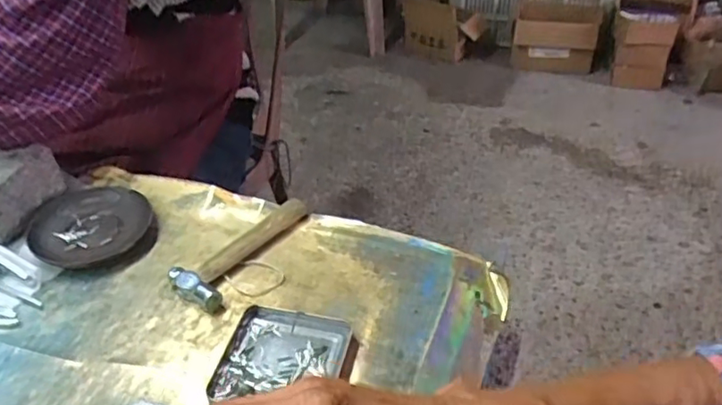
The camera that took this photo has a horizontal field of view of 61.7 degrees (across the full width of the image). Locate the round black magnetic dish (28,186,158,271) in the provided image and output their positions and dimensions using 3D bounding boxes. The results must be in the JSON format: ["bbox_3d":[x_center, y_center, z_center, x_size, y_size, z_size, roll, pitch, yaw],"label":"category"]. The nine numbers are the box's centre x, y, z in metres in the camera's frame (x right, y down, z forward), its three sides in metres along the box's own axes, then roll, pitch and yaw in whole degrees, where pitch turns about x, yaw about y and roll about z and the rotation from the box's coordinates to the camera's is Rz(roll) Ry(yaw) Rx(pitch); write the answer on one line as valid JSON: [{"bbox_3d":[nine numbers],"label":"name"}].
[{"bbox_3d":[-0.282,0.025,0.638,0.118,0.022,0.134,-20,42,-21],"label":"round black magnetic dish"}]

